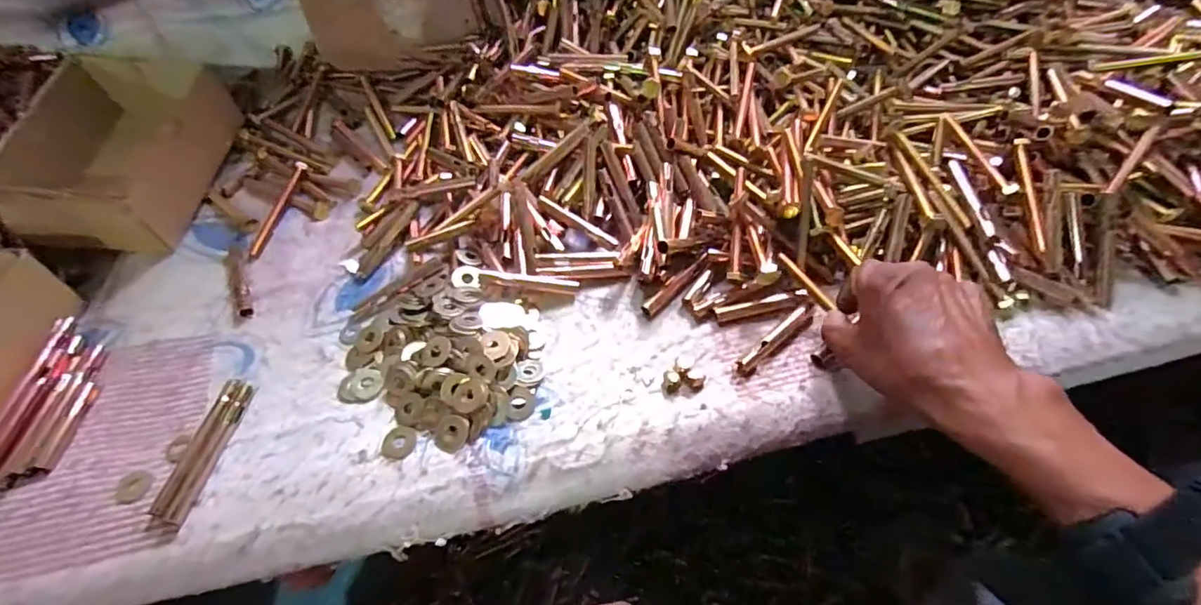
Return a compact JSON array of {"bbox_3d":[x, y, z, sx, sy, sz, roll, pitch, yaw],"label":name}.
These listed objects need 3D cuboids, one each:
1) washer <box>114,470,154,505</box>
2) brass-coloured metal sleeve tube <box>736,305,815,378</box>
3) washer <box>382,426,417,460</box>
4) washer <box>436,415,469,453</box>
[{"bbox_3d":[-0.327,0.130,0.393,0.019,0.004,0.023,12,54,-11],"label":"washer"},{"bbox_3d":[0.137,0.028,0.435,0.081,0.010,0.013,-34,58,-19],"label":"brass-coloured metal sleeve tube"},{"bbox_3d":[-0.146,0.102,0.407,0.024,0.004,0.026,-2,54,3],"label":"washer"},{"bbox_3d":[-0.108,0.095,0.405,0.024,0.004,0.026,-3,73,11],"label":"washer"}]

